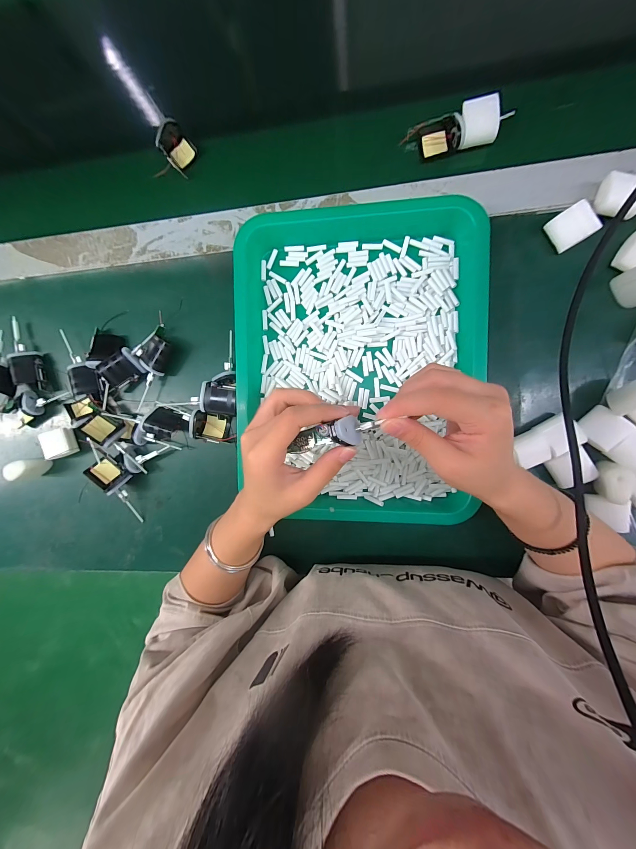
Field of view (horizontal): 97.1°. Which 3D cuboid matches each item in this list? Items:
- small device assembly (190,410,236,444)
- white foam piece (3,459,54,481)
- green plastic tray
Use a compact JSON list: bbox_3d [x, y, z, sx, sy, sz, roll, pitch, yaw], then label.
[{"bbox_3d":[-0.128,0.003,0.341,0.045,0.025,0.035,13,94,6],"label":"small device assembly"},{"bbox_3d":[-0.368,0.057,0.358,0.029,0.035,0.024,-13,91,8],"label":"white foam piece"},{"bbox_3d":[0.039,-0.066,0.311,0.255,0.032,0.344,0,93,7],"label":"green plastic tray"}]

